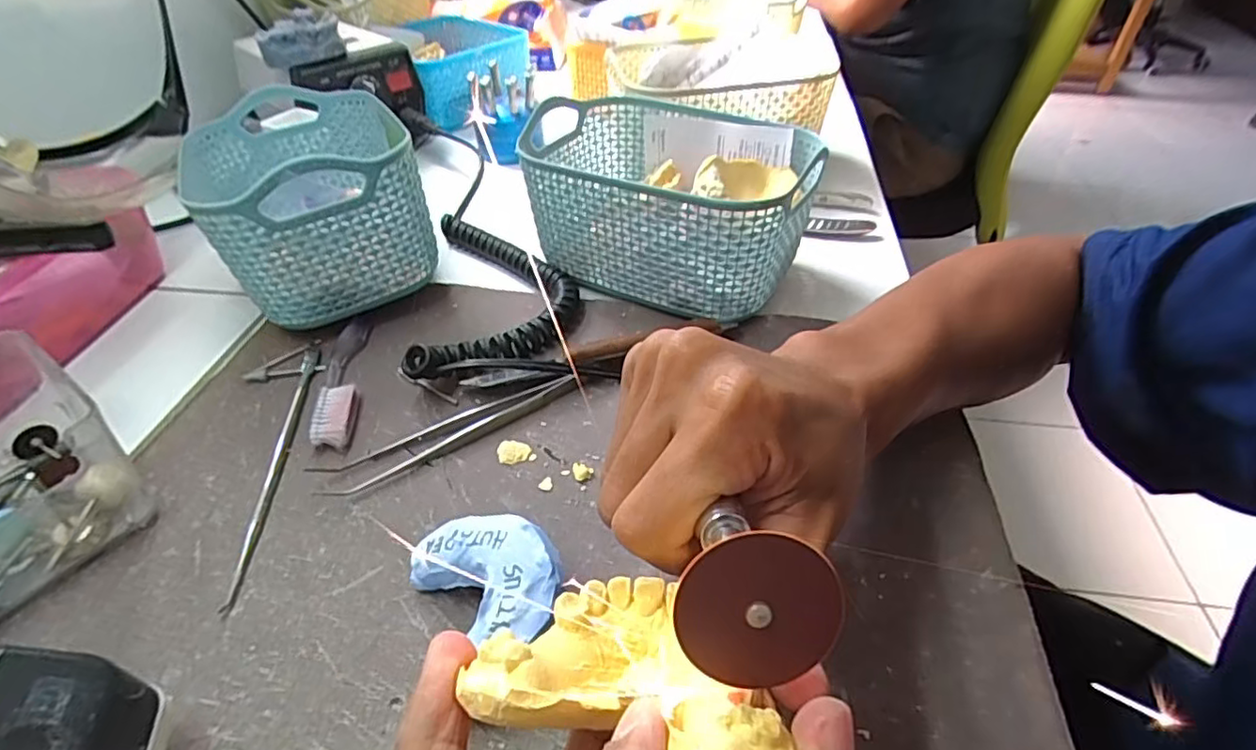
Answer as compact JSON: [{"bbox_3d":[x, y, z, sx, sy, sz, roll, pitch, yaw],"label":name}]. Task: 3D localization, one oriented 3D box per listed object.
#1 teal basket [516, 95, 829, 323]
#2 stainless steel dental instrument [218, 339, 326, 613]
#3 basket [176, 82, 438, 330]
[{"bbox_3d":[0.025,-0.105,0.399,0.162,0.082,0.117,20,46,21],"label":"teal basket"},{"bbox_3d":[-0.173,0.037,0.302,0.037,0.004,0.156,-9,43,-9],"label":"stainless steel dental instrument"},{"bbox_3d":[-0.194,-0.110,0.394,0.110,0.098,0.173,-19,46,-19],"label":"basket"}]

